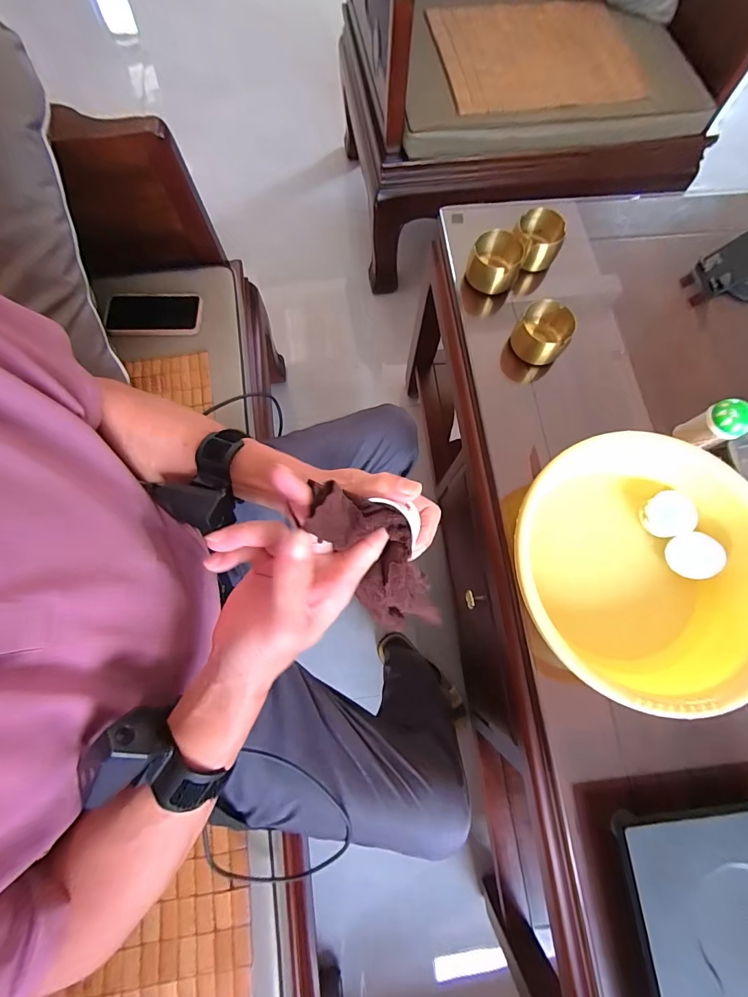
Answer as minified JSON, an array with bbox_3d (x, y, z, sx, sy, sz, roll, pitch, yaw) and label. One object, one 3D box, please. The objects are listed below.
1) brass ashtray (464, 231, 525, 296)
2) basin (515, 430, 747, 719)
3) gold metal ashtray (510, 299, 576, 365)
[{"bbox_3d":[0.179,-0.353,0.599,0.072,0.048,0.078,0,75,-1],"label":"brass ashtray"},{"bbox_3d":[0.305,0.077,0.480,0.262,0.127,0.277,0,75,-1],"label":"basin"},{"bbox_3d":[0.242,-0.238,0.574,0.072,0.045,0.076,0,75,-1],"label":"gold metal ashtray"}]

